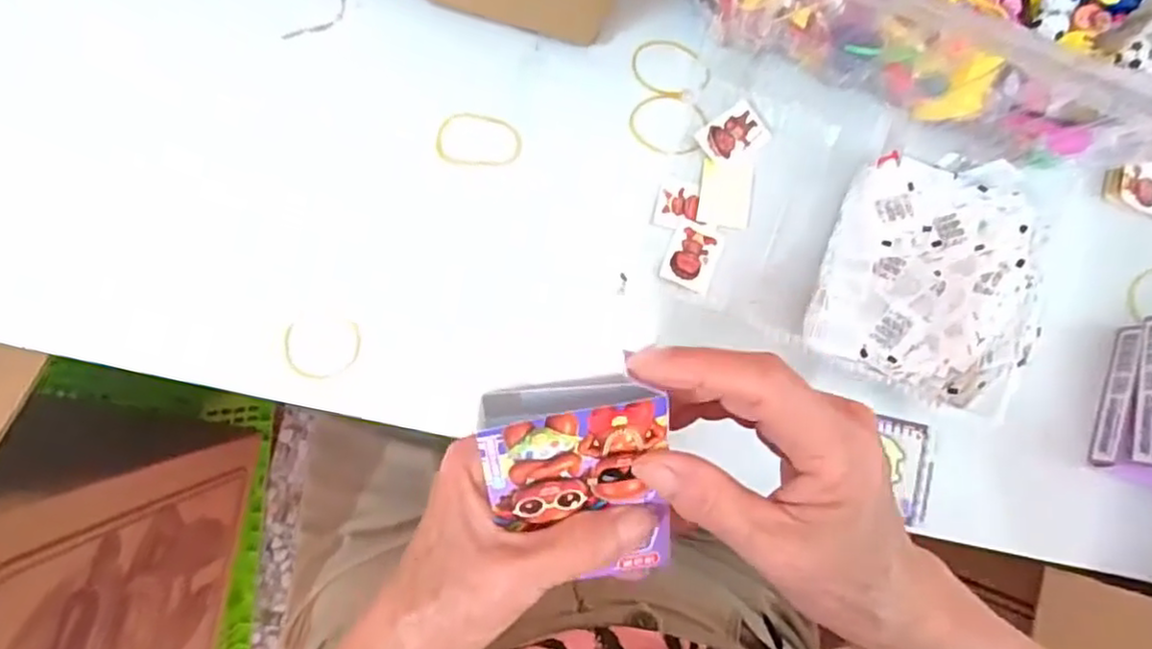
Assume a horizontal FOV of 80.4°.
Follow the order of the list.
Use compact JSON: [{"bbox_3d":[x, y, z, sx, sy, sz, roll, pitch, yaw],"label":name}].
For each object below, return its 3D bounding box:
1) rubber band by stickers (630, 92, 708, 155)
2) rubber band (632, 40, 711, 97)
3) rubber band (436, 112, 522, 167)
[{"bbox_3d":[0.057,-0.124,0.420,0.047,0.004,0.040,4,85,-1],"label":"rubber band by stickers"},{"bbox_3d":[0.059,-0.158,0.421,0.049,0.004,0.034,2,93,-5],"label":"rubber band"},{"bbox_3d":[-0.058,-0.109,0.407,0.050,0.006,0.033,8,82,-8],"label":"rubber band"}]

